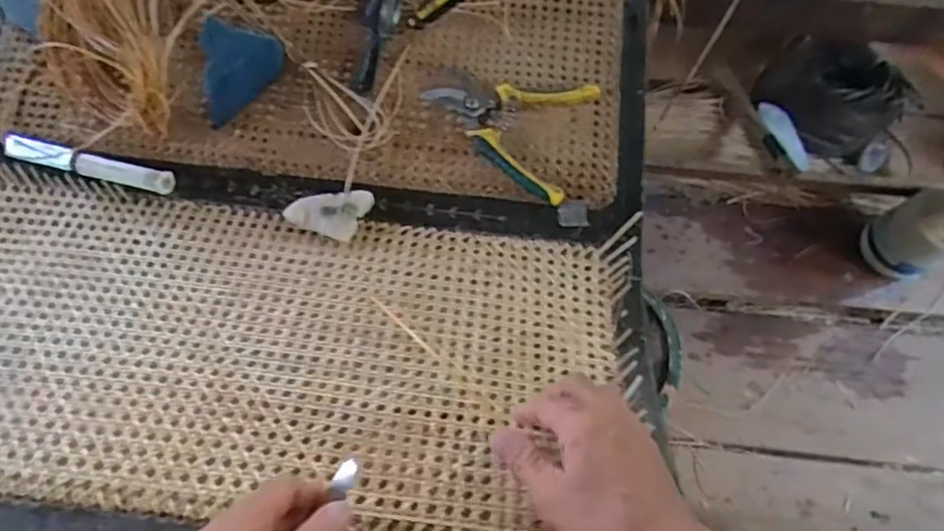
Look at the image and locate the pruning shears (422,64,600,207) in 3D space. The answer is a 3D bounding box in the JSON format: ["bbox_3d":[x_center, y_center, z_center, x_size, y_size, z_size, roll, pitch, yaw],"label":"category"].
[{"bbox_3d":[0.034,-0.158,0.622,0.172,0.018,0.138,21,71,6],"label":"pruning shears"}]

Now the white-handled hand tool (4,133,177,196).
[{"bbox_3d":[-0.396,-0.105,0.595,0.183,0.026,0.026,15,70,5],"label":"white-handled hand tool"}]

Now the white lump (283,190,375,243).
[{"bbox_3d":[-0.144,-0.059,0.583,0.076,0.019,0.056,16,70,5],"label":"white lump"}]

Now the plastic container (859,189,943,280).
[{"bbox_3d":[0.976,-0.068,1.247,0.143,0.271,0.123,31,72,10],"label":"plastic container"}]

